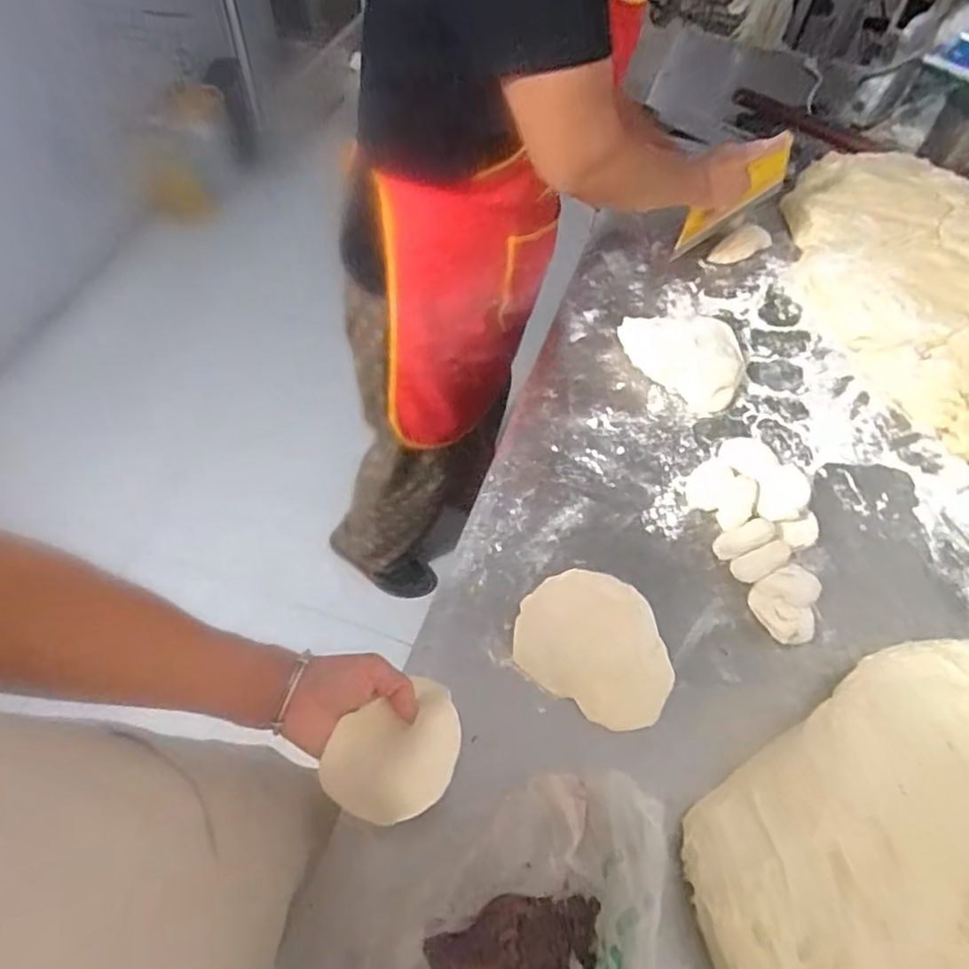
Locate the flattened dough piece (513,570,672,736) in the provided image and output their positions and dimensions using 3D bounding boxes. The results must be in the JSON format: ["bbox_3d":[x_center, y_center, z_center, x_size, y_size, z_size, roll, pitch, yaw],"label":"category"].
[{"bbox_3d":[0.114,0.161,0.666,0.161,0.014,0.135,34,62,18],"label":"flattened dough piece"}]

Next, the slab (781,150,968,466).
[{"bbox_3d":[0.651,-0.271,0.923,0.435,0.088,0.587,17,58,8],"label":"slab"}]

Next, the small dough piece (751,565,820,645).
[{"bbox_3d":[0.319,0.125,0.686,0.065,0.035,0.069,1,57,-2],"label":"small dough piece"}]

